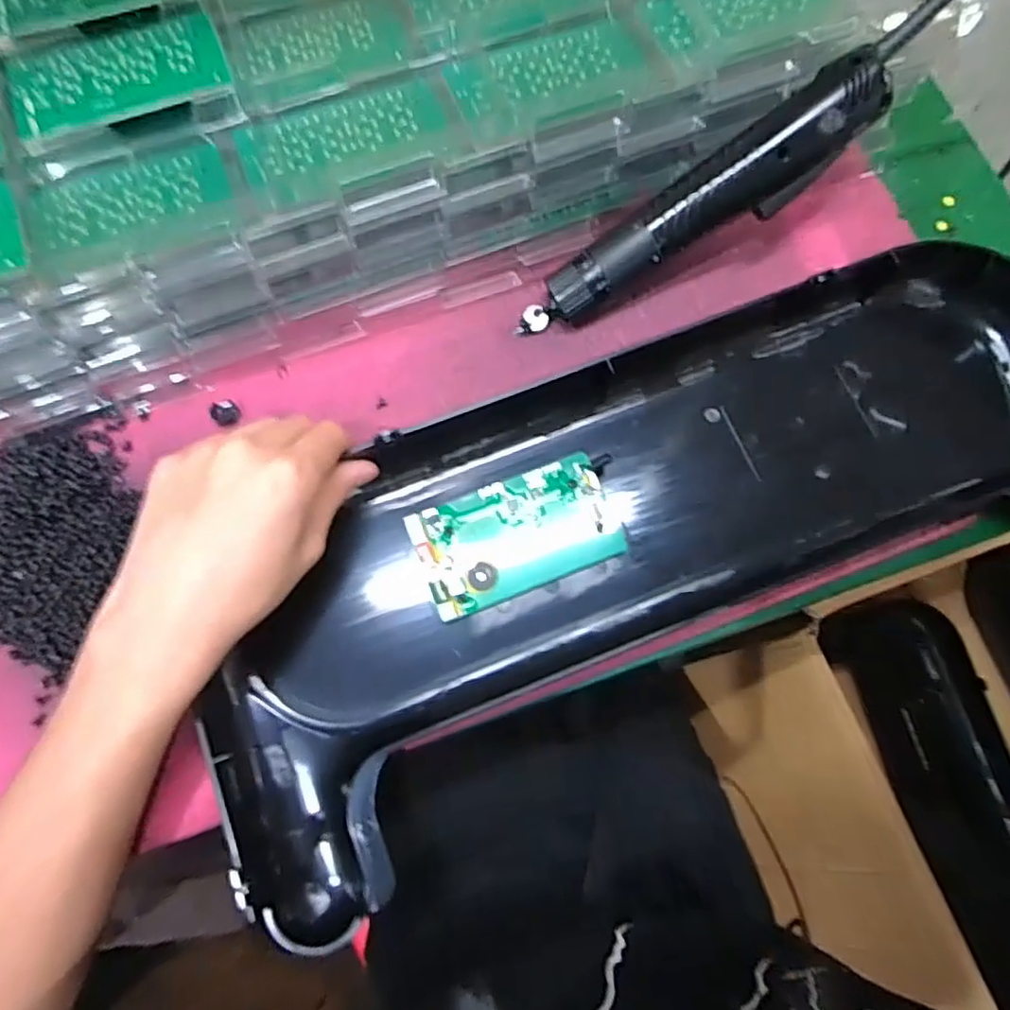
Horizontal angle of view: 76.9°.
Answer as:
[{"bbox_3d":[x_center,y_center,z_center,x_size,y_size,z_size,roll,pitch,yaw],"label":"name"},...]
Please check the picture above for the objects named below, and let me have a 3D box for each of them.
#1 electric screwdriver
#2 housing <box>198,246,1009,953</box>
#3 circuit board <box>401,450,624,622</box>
[{"bbox_3d":[0.104,-0.162,0.356,0.215,0.032,0.039,-31,77,15],"label":"electric screwdriver"},{"bbox_3d":[0.083,0.015,0.335,0.483,0.048,0.212,-25,77,-7],"label":"housing"},{"bbox_3d":[0.008,0.015,0.343,0.109,0.011,0.060,-21,77,-6],"label":"circuit board"}]

